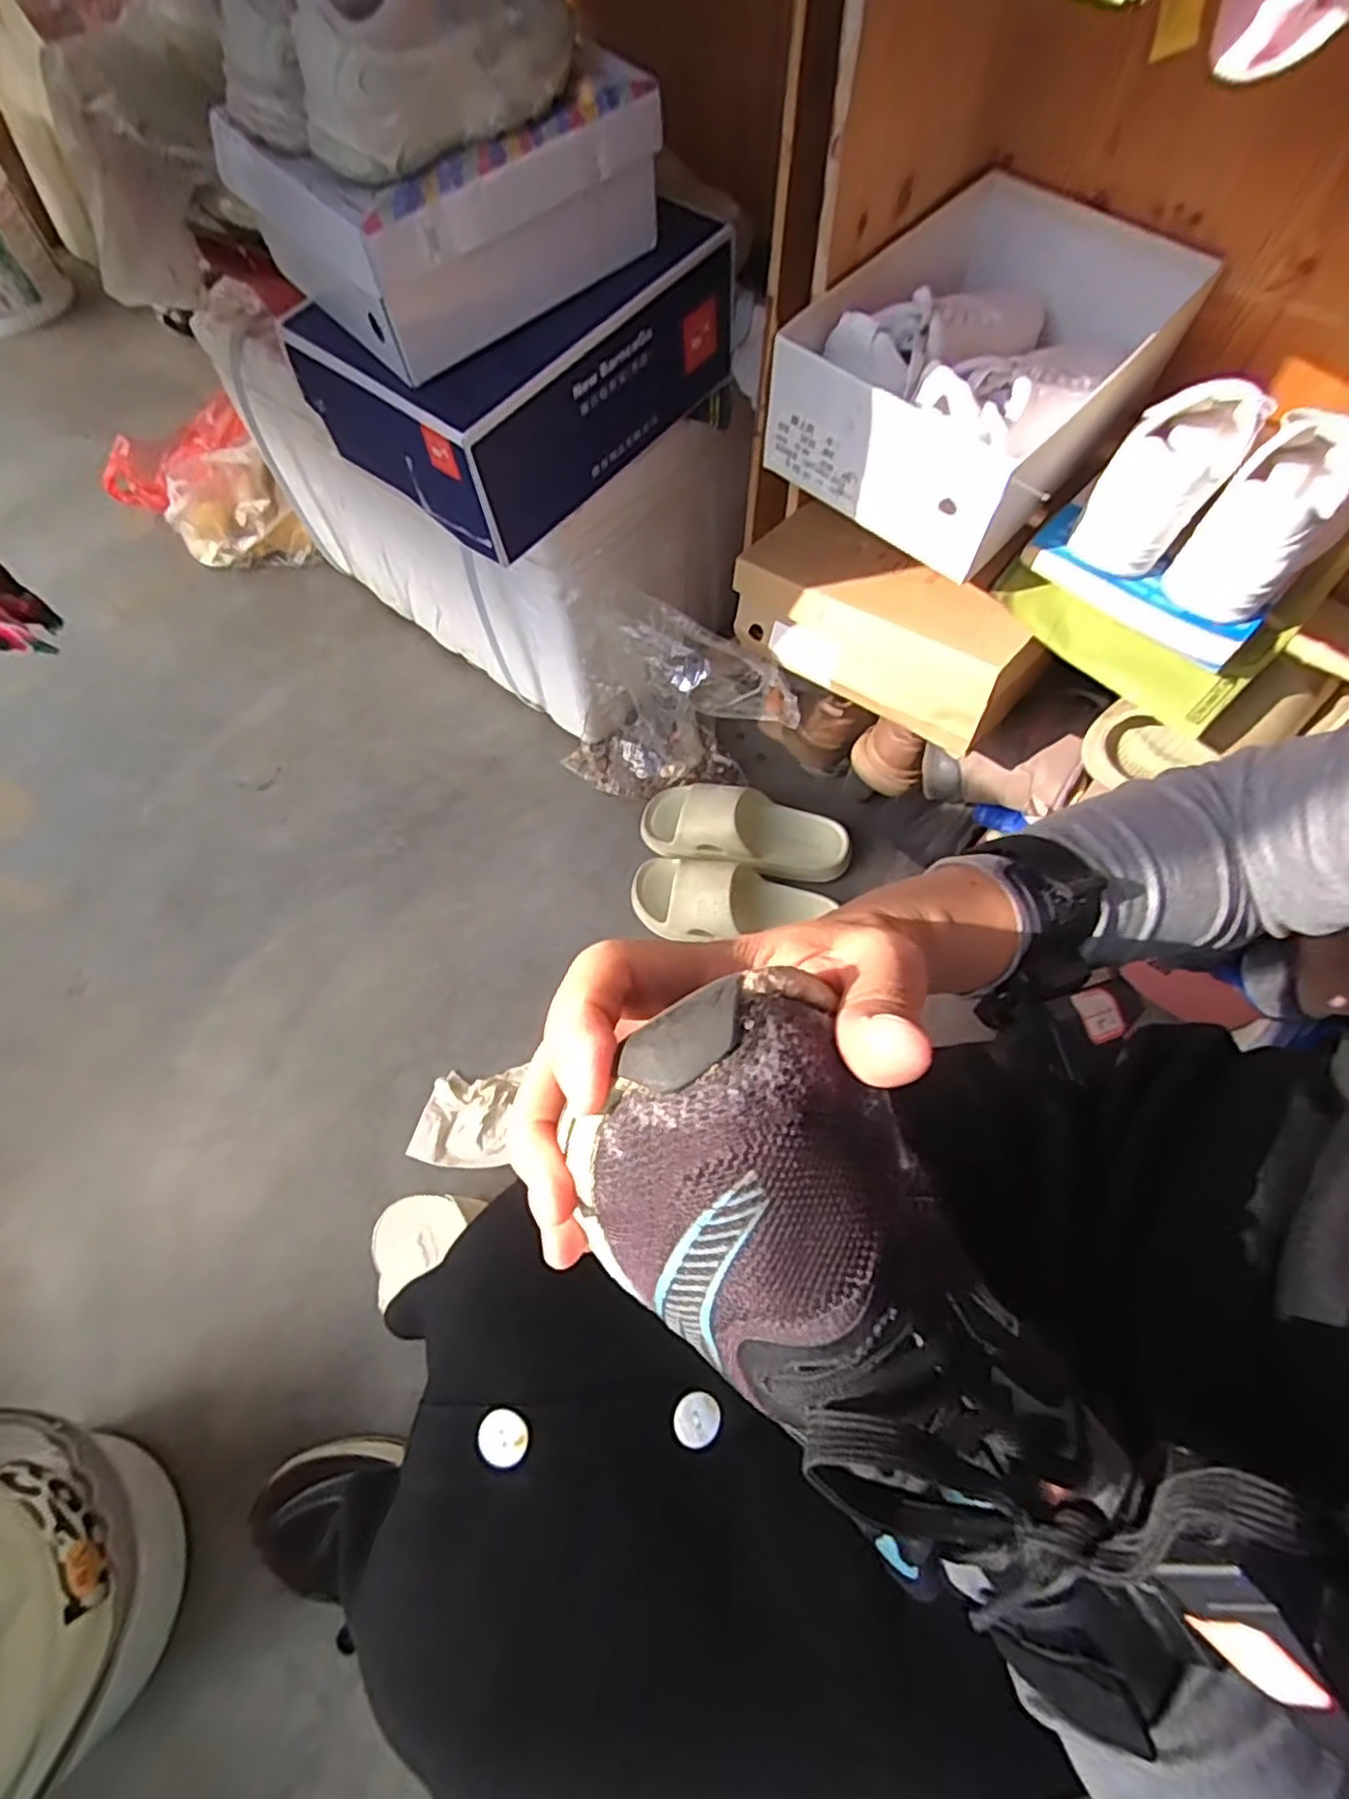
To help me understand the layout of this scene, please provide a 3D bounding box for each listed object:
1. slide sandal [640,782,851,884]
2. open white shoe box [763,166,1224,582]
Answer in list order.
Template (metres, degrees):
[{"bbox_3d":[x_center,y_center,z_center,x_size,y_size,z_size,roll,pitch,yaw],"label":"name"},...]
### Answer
[{"bbox_3d":[0.087,-0.088,0.900,0.259,0.064,0.098,14,66,7],"label":"slide sandal"},{"bbox_3d":[0.252,-0.439,0.598,0.231,0.113,0.314,36,70,16],"label":"open white shoe box"}]

